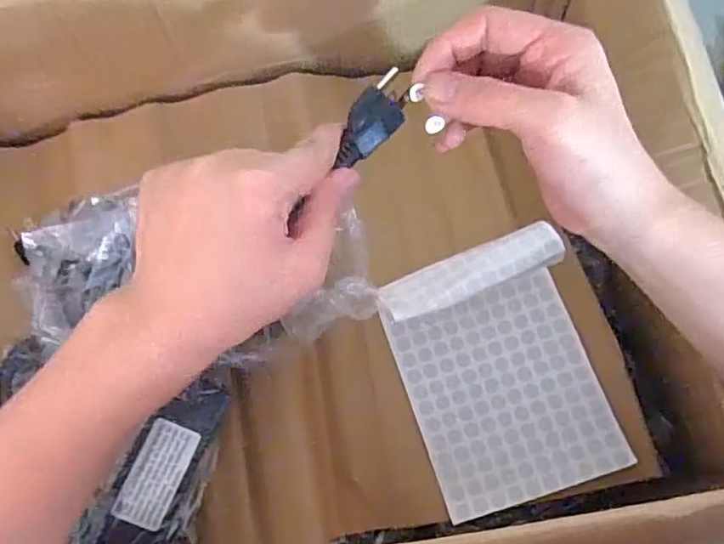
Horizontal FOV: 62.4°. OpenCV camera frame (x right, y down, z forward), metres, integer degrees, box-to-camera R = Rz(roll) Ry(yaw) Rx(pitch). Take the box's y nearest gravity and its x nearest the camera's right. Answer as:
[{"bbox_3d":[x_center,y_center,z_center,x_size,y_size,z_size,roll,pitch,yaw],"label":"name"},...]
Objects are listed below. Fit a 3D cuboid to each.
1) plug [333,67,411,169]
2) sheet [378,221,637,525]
[{"bbox_3d":[0.006,-0.081,0.321,0.022,0.013,0.058,30,76,11],"label":"plug"},{"bbox_3d":[0.093,0.065,0.397,0.122,0.055,0.160,-18,72,-4],"label":"sheet"}]

